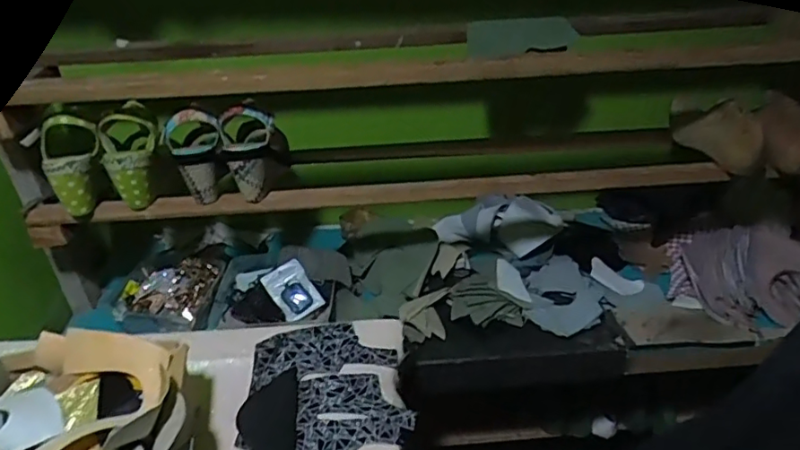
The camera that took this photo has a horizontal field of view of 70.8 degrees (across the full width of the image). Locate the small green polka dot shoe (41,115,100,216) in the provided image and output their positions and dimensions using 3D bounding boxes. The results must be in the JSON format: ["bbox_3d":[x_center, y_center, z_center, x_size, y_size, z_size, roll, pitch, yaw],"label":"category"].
[{"bbox_3d":[-0.471,-0.084,0.812,0.079,0.135,0.058,-13,34,-16],"label":"small green polka dot shoe"}]

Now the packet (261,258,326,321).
[{"bbox_3d":[-0.180,0.110,0.951,0.067,0.014,0.097,-34,78,-8],"label":"packet"}]

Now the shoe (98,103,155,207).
[{"bbox_3d":[-0.397,-0.099,0.816,0.072,0.151,0.057,0,9,1],"label":"shoe"}]

